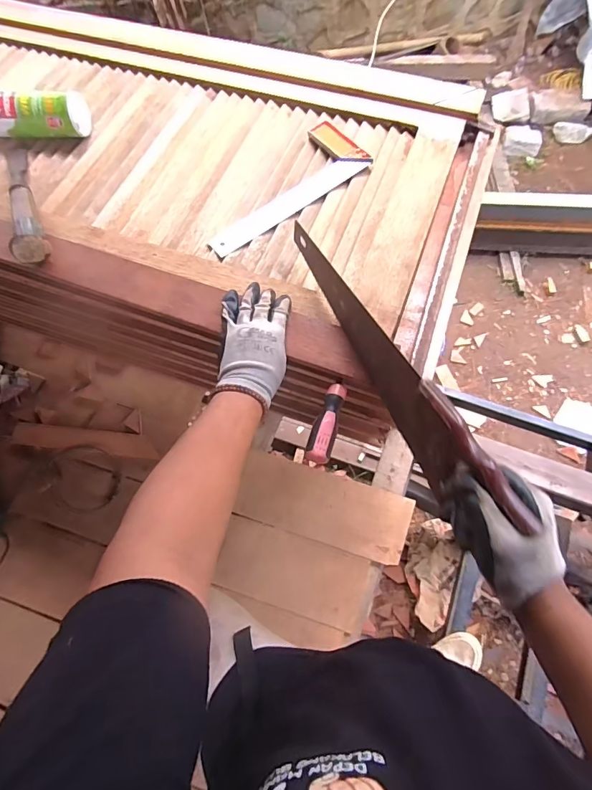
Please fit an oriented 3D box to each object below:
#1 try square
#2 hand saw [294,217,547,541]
[{"bbox_3d":[-0.027,-0.336,0.665,0.298,0.025,0.109,-37,70,-13],"label":"try square"},{"bbox_3d":[0.096,-0.039,0.478,0.027,0.090,0.435,-24,59,-8],"label":"hand saw"}]

